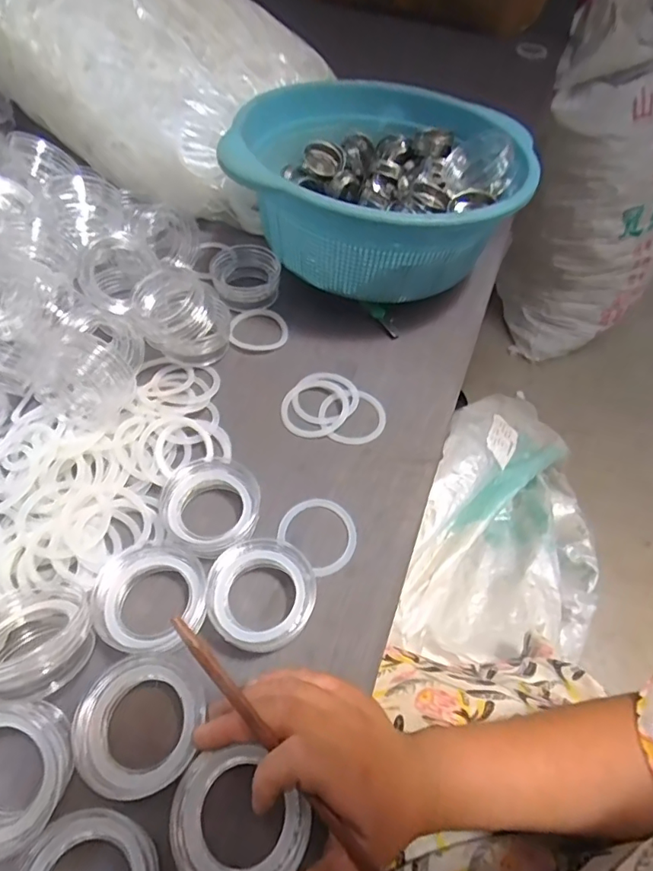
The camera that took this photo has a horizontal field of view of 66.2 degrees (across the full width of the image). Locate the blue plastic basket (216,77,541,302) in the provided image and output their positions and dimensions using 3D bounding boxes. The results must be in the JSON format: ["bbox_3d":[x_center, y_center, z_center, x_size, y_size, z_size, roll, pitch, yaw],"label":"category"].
[{"bbox_3d":[0.051,-0.248,0.519,0.267,0.132,0.275,13,56,5],"label":"blue plastic basket"}]

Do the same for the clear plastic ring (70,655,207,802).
[{"bbox_3d":[-0.105,0.164,0.286,0.070,0.029,0.069,2,55,-2],"label":"clear plastic ring"}]

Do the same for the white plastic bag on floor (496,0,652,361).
[{"bbox_3d":[0.720,-0.630,1.294,0.412,0.762,0.408,-29,62,-21],"label":"white plastic bag on floor"}]

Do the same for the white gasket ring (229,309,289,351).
[{"bbox_3d":[-0.066,-0.103,0.485,0.056,0.010,0.052,2,55,-2],"label":"white gasket ring"}]

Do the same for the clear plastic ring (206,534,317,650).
[{"bbox_3d":[-0.043,0.105,0.329,0.070,0.032,0.066,2,55,-2],"label":"clear plastic ring"}]

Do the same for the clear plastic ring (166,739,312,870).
[{"bbox_3d":[-0.047,0.199,0.259,0.071,0.016,0.060,35,60,19],"label":"clear plastic ring"}]

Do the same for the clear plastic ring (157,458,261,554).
[{"bbox_3d":[-0.083,0.052,0.363,0.069,0.029,0.068,2,55,-2],"label":"clear plastic ring"}]

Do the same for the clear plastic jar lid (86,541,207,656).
[{"bbox_3d":[-0.112,0.106,0.325,0.066,0.030,0.067,2,55,-2],"label":"clear plastic jar lid"}]

